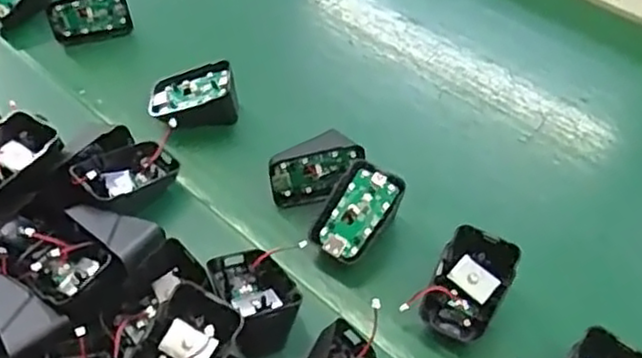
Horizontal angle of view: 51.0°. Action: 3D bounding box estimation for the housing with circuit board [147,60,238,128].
[{"bbox_3d":[-0.104,-0.064,0.547,0.068,0.045,0.038,-10,53,-8],"label":"housing with circuit board"}]

